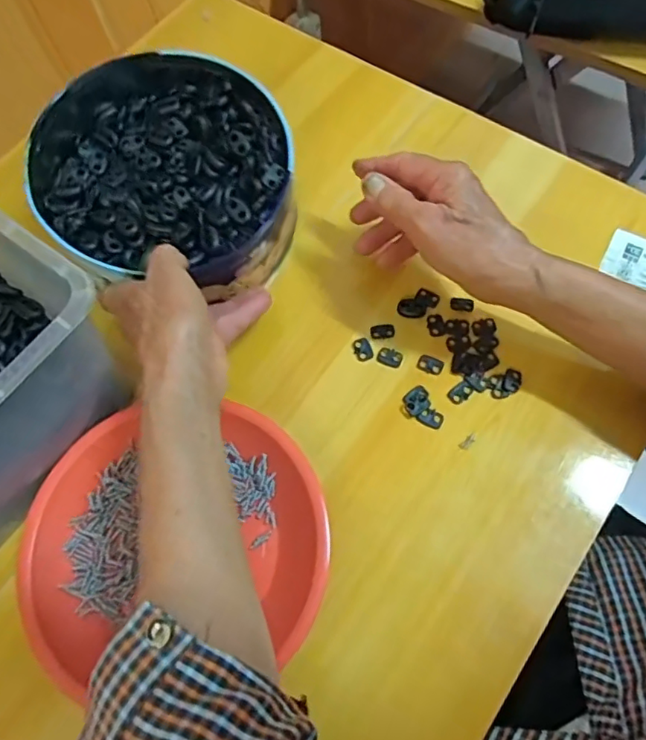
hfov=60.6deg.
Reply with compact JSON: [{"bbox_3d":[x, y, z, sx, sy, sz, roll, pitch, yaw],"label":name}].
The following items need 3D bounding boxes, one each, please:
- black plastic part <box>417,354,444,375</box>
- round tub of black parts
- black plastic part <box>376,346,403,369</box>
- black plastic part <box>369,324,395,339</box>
[{"bbox_3d":[0.081,-0.005,0.415,0.019,0.004,0.014,22,70,12],"label":"black plastic part"},{"bbox_3d":[-0.126,-0.154,0.428,0.216,0.063,0.179,37,74,16],"label":"round tub of black parts"},{"bbox_3d":[0.051,-0.010,0.418,0.019,0.004,0.014,22,70,12],"label":"black plastic part"},{"bbox_3d":[0.046,-0.030,0.427,0.019,0.004,0.012,-5,67,1],"label":"black plastic part"}]

